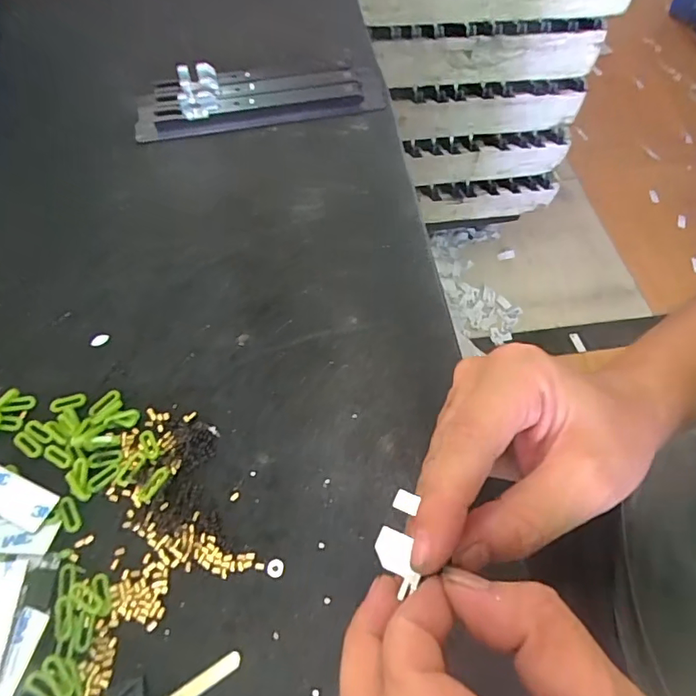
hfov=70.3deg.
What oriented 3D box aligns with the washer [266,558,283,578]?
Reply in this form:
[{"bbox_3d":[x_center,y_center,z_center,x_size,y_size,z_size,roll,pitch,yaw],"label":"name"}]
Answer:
[{"bbox_3d":[-0.036,0.110,0.246,0.008,0.004,0.009,8,60,4],"label":"washer"}]

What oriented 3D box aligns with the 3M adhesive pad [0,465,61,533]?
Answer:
[{"bbox_3d":[-0.179,0.077,0.261,0.050,0.004,0.021,21,62,11],"label":"3M adhesive pad"}]

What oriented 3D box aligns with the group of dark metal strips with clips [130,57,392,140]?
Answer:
[{"bbox_3d":[-0.073,-0.217,0.420,0.207,0.027,0.059,-11,61,-7],"label":"group of dark metal strips with clips"}]

